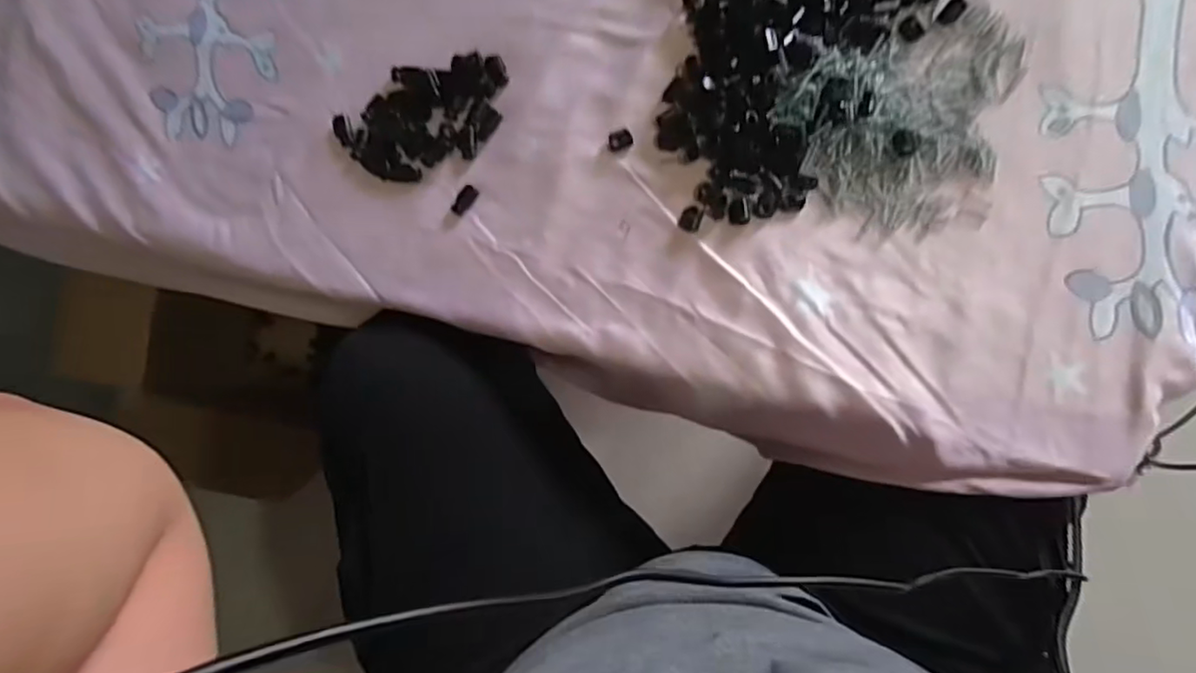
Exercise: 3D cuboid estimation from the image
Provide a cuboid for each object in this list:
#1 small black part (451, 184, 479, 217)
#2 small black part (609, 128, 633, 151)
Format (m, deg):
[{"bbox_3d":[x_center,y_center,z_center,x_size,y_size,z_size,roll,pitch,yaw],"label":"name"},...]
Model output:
[{"bbox_3d":[-0.090,-0.091,0.409,0.011,0.004,0.021,39,95,7],"label":"small black part"},{"bbox_3d":[0.014,-0.126,0.393,0.016,0.004,0.012,-10,87,8],"label":"small black part"}]

